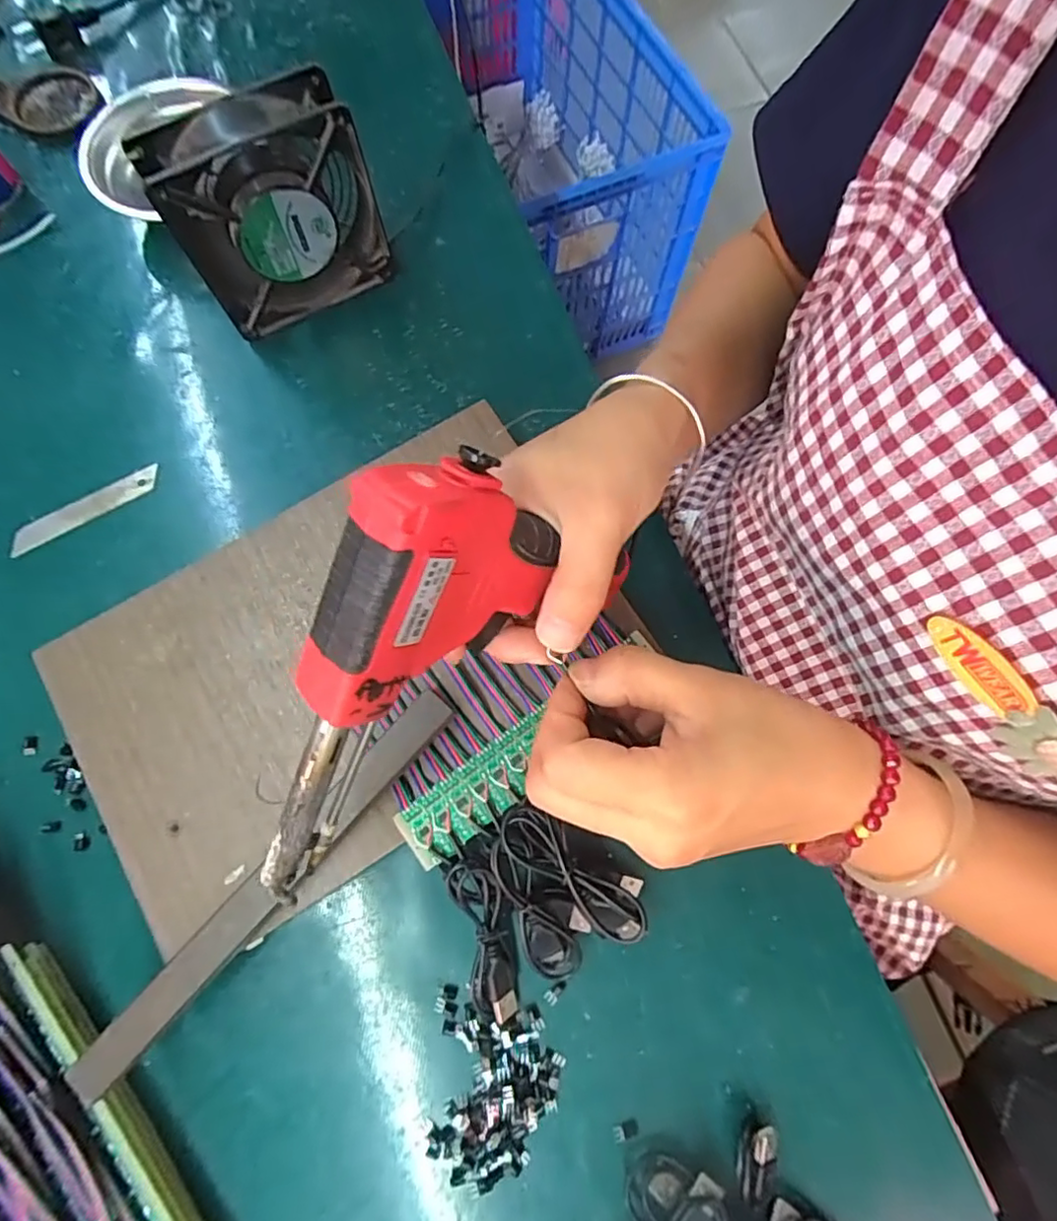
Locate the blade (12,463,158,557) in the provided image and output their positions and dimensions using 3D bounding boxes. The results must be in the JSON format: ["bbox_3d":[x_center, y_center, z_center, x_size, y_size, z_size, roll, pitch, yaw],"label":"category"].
[{"bbox_3d":[-0.292,-0.068,0.392,0.098,0.004,0.019,-30,77,-8],"label":"blade"}]

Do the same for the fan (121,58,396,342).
[{"bbox_3d":[-0.160,-0.251,0.384,0.121,0.122,0.046,-26,76,-7],"label":"fan"}]

